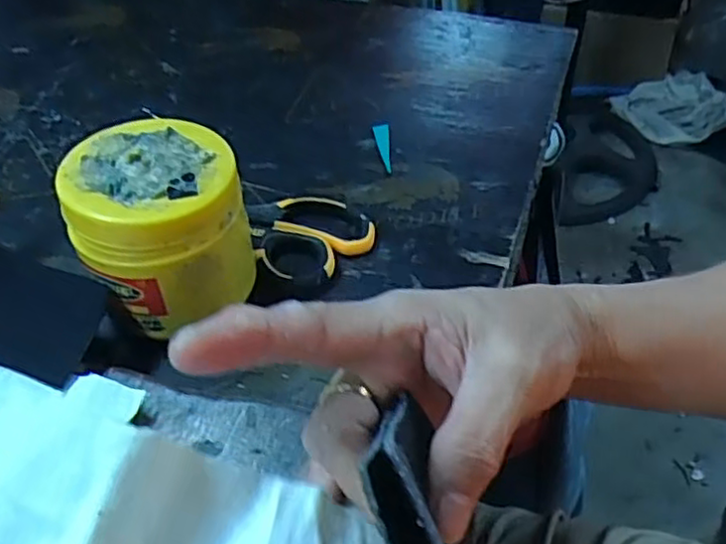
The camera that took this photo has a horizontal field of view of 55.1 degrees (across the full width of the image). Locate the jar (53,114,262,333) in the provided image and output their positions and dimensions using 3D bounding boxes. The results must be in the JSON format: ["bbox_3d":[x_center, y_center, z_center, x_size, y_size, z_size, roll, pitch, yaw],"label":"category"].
[{"bbox_3d":[-0.113,-0.022,0.400,0.089,0.098,0.085,-2,45,2],"label":"jar"}]

